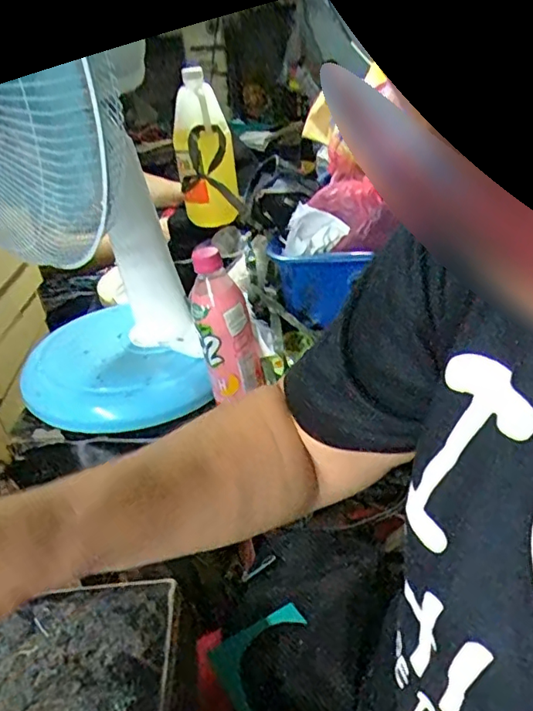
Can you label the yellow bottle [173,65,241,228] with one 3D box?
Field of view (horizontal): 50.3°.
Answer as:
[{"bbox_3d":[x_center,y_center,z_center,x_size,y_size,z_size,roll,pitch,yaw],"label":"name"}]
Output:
[{"bbox_3d":[-0.093,-0.316,0.869,0.082,0.211,0.080,-5,31,4],"label":"yellow bottle"}]

